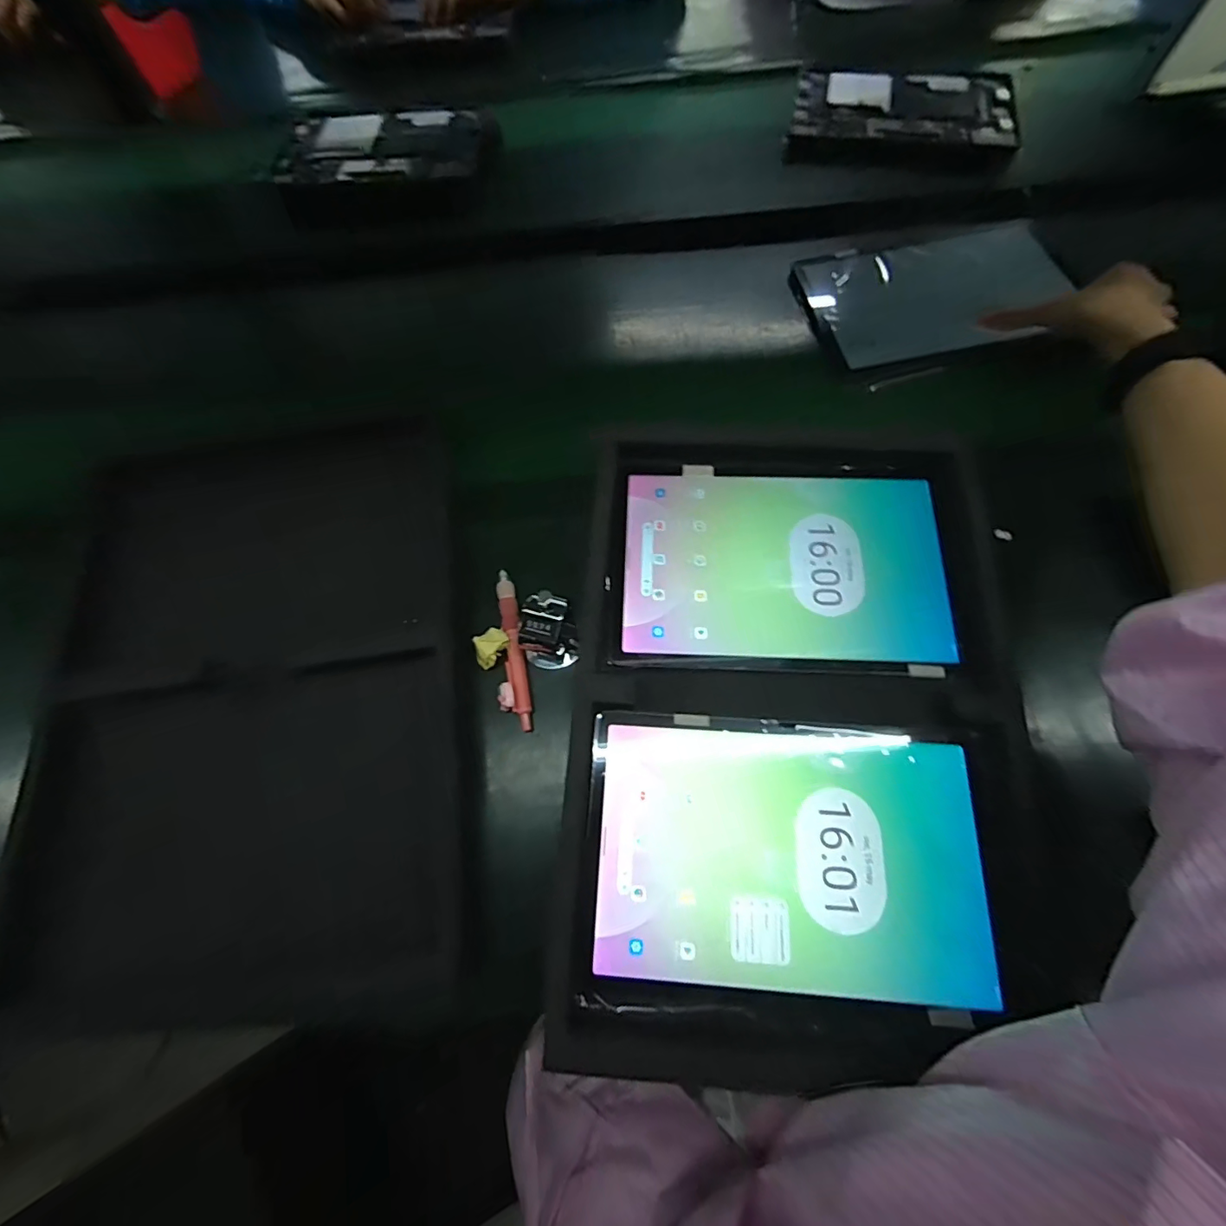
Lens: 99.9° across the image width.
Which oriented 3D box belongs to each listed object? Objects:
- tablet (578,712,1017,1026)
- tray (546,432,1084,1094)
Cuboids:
[{"bbox_3d":[0.109,0.158,0.332,0.245,0.016,0.172,2,72,2],"label":"tablet"},{"bbox_3d":[0.125,0.054,0.353,0.289,0.031,0.427,3,67,4],"label":"tray"}]

